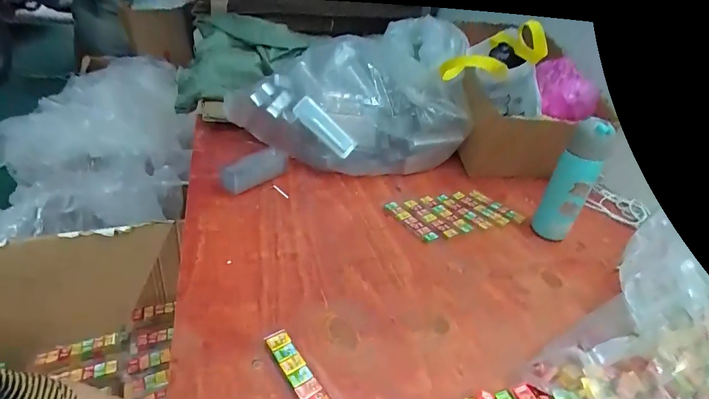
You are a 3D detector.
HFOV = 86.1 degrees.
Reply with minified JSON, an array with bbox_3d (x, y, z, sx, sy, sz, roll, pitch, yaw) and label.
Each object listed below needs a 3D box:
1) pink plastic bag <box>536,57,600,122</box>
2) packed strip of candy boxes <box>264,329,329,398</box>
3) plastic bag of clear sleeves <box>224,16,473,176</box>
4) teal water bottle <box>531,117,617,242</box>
[{"bbox_3d":[0.478,-0.246,0.857,0.140,0.109,0.077,16,34,13],"label":"pink plastic bag"},{"bbox_3d":[-0.057,0.192,0.405,0.025,0.010,0.126,-18,40,-33],"label":"packed strip of candy boxes"},{"bbox_3d":[0.021,-0.214,0.802,0.406,0.267,0.222,-8,36,-22],"label":"plastic bag of clear sleeves"},{"bbox_3d":[0.368,-0.027,0.642,0.060,0.208,0.053,26,37,28],"label":"teal water bottle"}]

